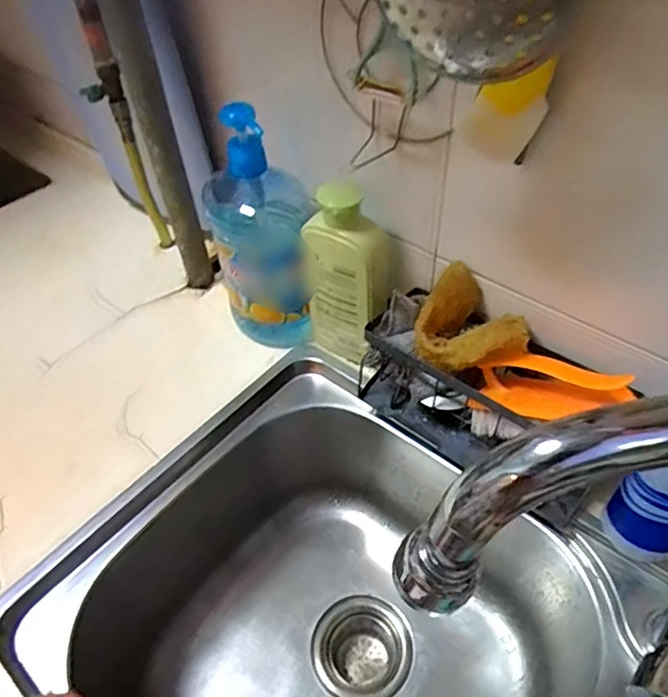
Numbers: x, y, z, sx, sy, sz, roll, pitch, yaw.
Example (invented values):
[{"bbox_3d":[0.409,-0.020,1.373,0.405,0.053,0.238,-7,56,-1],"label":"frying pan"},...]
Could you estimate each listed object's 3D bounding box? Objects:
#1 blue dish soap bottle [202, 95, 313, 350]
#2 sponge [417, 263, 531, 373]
[{"bbox_3d":[-0.083,-0.122,0.595,0.096,0.255,0.100,-12,49,-8],"label":"blue dish soap bottle"},{"bbox_3d":[0.126,-0.025,0.501,0.092,0.044,0.097,15,50,15],"label":"sponge"}]

